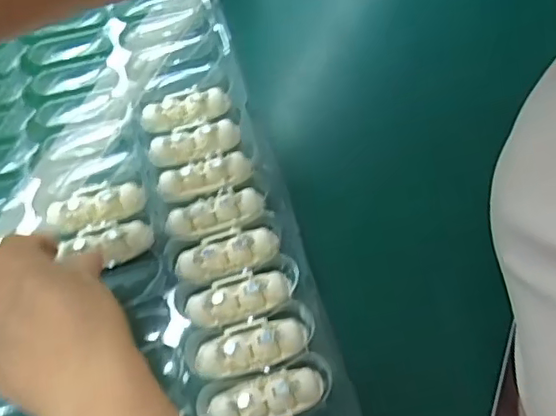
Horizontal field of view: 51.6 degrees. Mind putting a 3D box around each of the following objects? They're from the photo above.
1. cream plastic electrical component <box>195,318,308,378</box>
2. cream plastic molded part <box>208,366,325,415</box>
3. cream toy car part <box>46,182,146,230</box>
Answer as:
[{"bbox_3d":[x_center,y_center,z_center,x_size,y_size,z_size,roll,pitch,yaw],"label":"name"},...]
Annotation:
[{"bbox_3d":[-0.016,0.079,0.334,0.064,0.010,0.026,-14,61,-6],"label":"cream plastic electrical component"},{"bbox_3d":[-0.006,0.104,0.316,0.062,0.007,0.025,-15,61,-6],"label":"cream plastic molded part"},{"bbox_3d":[-0.121,-0.003,0.385,0.062,0.011,0.031,-16,61,-6],"label":"cream toy car part"}]

